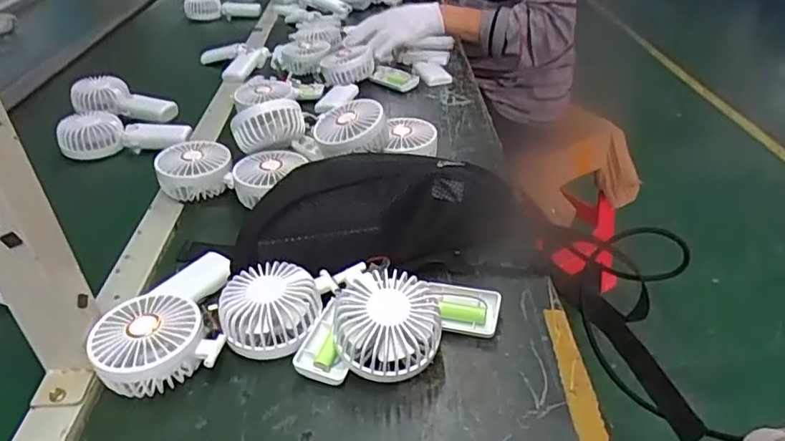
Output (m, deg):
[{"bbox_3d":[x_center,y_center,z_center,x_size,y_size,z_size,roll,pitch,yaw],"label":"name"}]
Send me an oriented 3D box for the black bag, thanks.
[{"bbox_3d":[-0.008,-0.010,0.578,0.303,0.088,0.146,-5,35,0],"label":"black bag"}]

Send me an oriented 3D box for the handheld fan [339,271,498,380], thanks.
[{"bbox_3d":[0.022,0.080,0.473,0.138,0.060,0.090,-6,35,-2],"label":"handheld fan"}]

